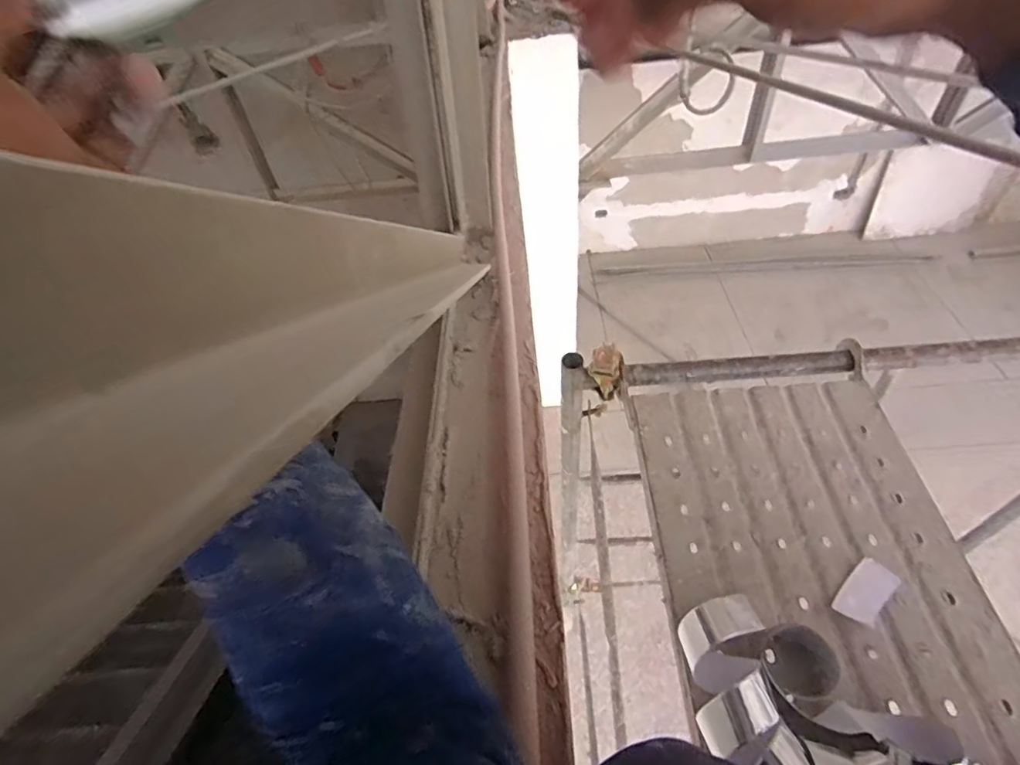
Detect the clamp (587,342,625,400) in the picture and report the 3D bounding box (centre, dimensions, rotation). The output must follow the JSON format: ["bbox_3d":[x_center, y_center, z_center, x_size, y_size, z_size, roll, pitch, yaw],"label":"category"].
[{"bbox_3d":[0.174,-0.018,0.959,0.059,0.090,0.066,9,52,13],"label":"clamp"}]

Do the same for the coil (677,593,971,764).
[{"bbox_3d":[0.318,0.370,0.599,0.204,0.080,0.282,-34,55,-20],"label":"coil"}]

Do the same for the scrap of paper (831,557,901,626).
[{"bbox_3d":[0.460,0.268,0.693,0.097,0.007,0.050,-35,68,-22],"label":"scrap of paper"}]

